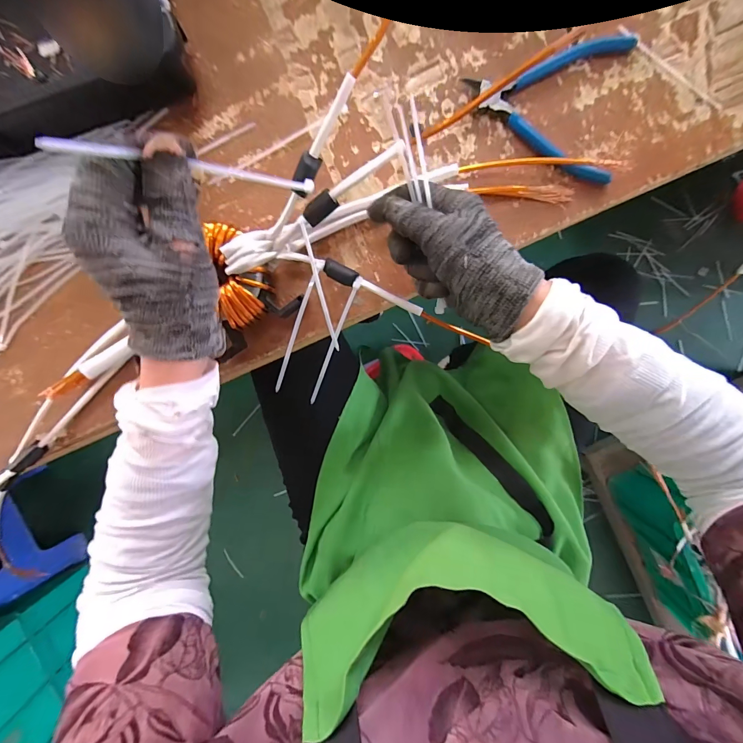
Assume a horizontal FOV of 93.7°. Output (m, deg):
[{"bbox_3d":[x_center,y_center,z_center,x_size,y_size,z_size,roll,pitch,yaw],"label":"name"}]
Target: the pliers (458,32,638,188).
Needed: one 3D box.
[{"bbox_3d":[0.172,-0.251,0.301,0.148,0.013,0.119,34,95,-1],"label":"pliers"}]

